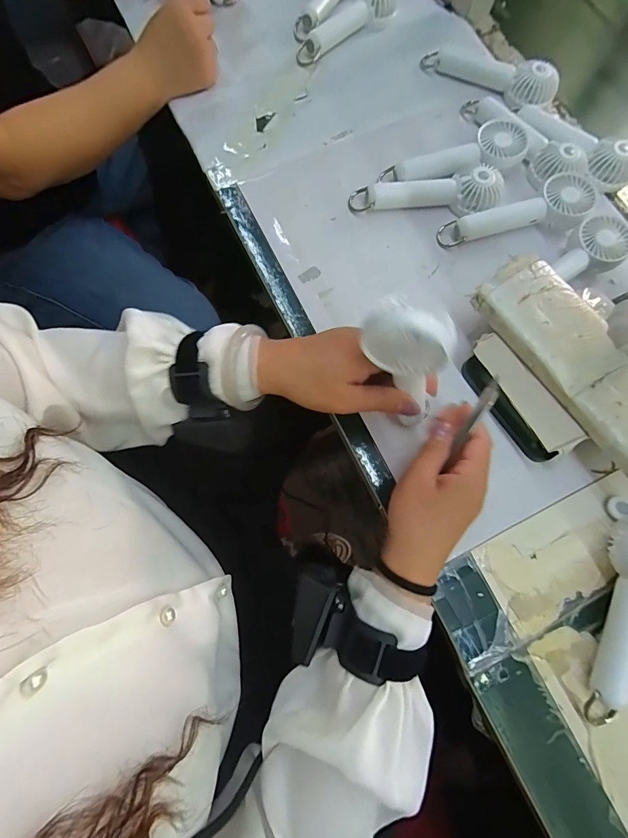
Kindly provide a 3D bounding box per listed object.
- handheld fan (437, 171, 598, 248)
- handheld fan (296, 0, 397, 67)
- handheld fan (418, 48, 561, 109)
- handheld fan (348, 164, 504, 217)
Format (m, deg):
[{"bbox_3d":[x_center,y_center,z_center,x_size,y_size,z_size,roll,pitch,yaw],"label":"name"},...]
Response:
[{"bbox_3d":[0.223,-0.214,0.411,0.168,0.031,0.058,-21,76,-7],"label":"handheld fan"},{"bbox_3d":[0.043,-0.507,0.486,0.158,0.032,0.041,-34,78,-10],"label":"handheld fan"},{"bbox_3d":[0.217,-0.429,0.466,0.161,0.032,0.046,26,75,6],"label":"handheld fan"},{"bbox_3d":[0.122,-0.247,0.416,0.158,0.031,0.043,2,74,-1],"label":"handheld fan"}]

